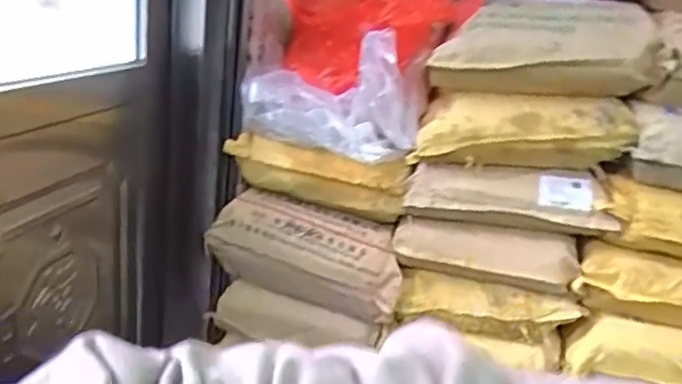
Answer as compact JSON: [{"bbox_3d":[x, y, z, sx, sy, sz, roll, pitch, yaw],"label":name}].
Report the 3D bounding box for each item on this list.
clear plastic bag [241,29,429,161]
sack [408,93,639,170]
[{"bbox_3d":[-0.009,-0.223,1.360,0.421,0.253,0.185,5,20,-9],"label":"clear plastic bag"},{"bbox_3d":[0.376,-0.128,1.247,0.423,0.153,0.128,10,20,5],"label":"sack"}]

